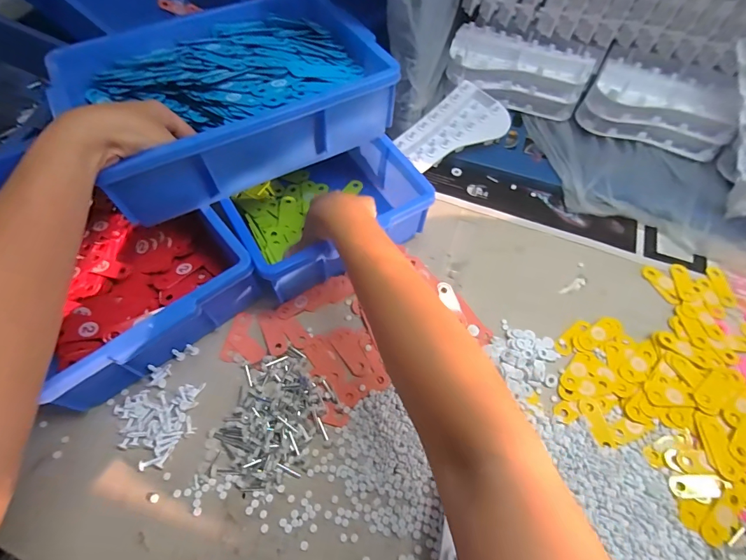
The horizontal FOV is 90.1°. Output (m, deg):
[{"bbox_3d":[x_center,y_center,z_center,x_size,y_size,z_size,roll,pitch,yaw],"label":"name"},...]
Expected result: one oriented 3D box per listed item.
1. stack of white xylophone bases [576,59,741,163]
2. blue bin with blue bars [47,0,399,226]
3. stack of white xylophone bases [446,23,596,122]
[{"bbox_3d":[0.470,-0.279,0.614,0.224,0.091,0.077,16,62,6],"label":"stack of white xylophone bases"},{"bbox_3d":[-0.185,-0.245,0.488,0.342,0.093,0.259,-28,64,-17],"label":"blue bin with blue bars"},{"bbox_3d":[0.245,-0.356,0.649,0.226,0.092,0.083,13,61,5],"label":"stack of white xylophone bases"}]

